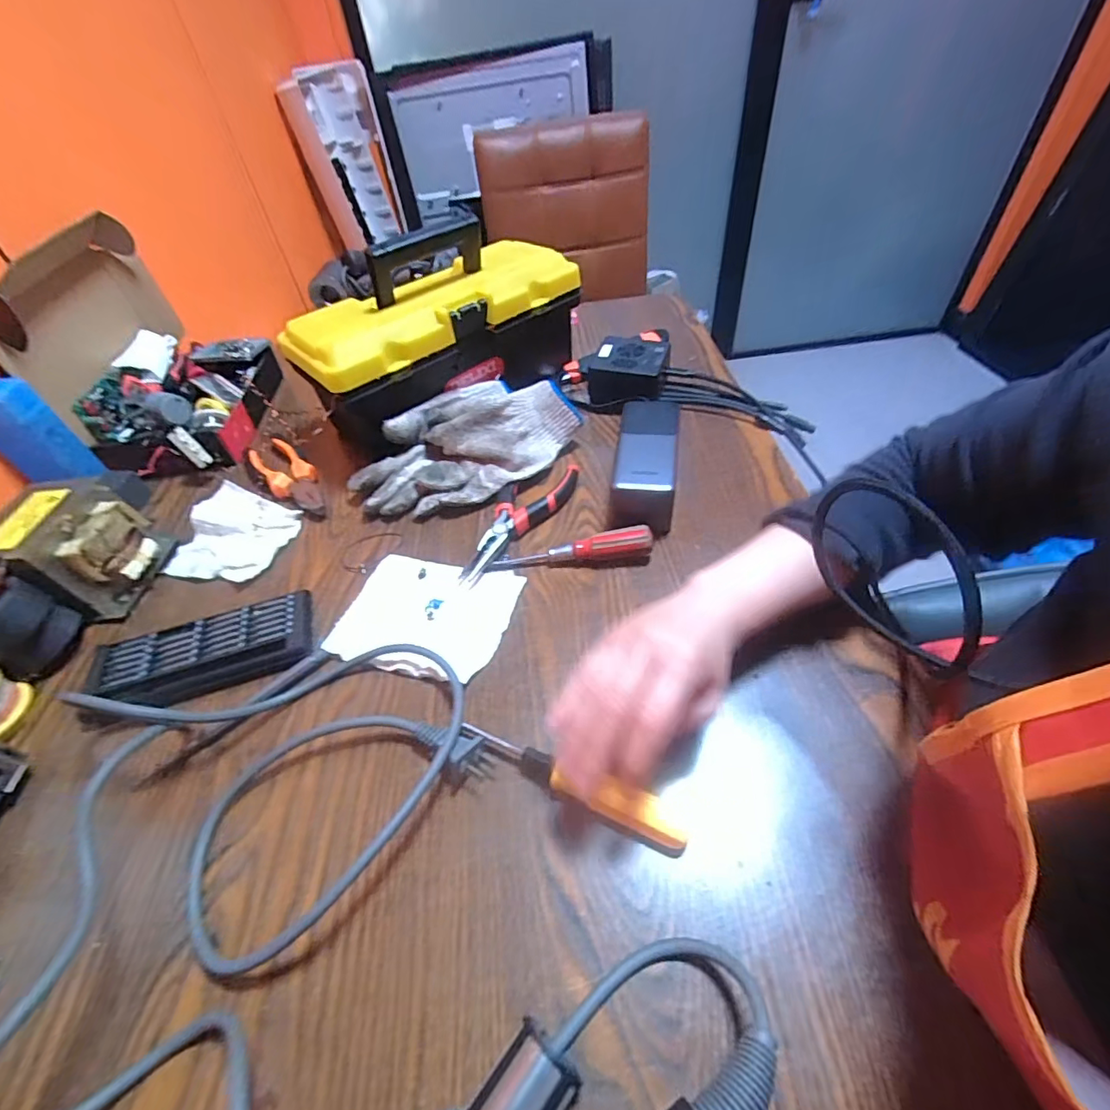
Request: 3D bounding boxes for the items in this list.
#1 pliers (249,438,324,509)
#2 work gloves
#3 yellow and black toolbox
[{"bbox_3d":[-0.269,-0.081,0.524,0.041,0.020,0.135,-35,55,-25],"label":"pliers"},{"bbox_3d":[-0.087,-0.104,0.506,0.205,0.058,0.128,-35,55,-25],"label":"work gloves"},{"bbox_3d":[-0.114,-0.232,0.556,0.300,0.156,0.124,-32,54,-22],"label":"yellow and black toolbox"}]

